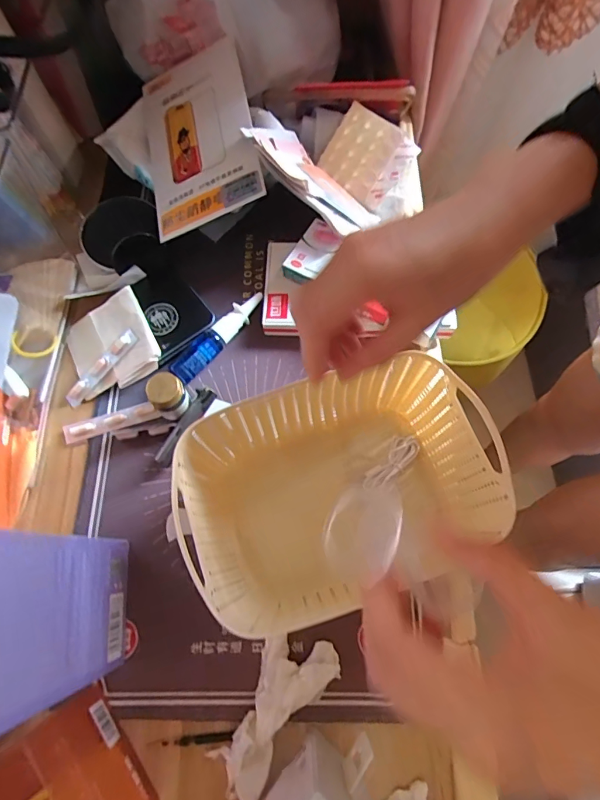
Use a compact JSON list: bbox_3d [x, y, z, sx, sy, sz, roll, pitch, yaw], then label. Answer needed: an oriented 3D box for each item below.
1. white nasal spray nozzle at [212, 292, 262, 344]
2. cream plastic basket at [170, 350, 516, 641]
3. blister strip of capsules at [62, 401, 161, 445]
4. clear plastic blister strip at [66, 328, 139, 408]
[{"bbox_3d":[-0.060,-0.083,0.434,0.018,0.020,0.059,38,74,14],"label":"white nasal spray nozzle"},{"bbox_3d":[0.025,0.067,0.337,0.210,0.085,0.140,-25,71,-8],"label":"cream plastic basket"},{"bbox_3d":[-0.175,0.018,0.407,0.084,0.008,0.020,-18,70,-6],"label":"blister strip of capsules"},{"bbox_3d":[-0.187,-0.030,0.415,0.090,0.008,0.014,-44,102,6],"label":"clear plastic blister strip"}]

